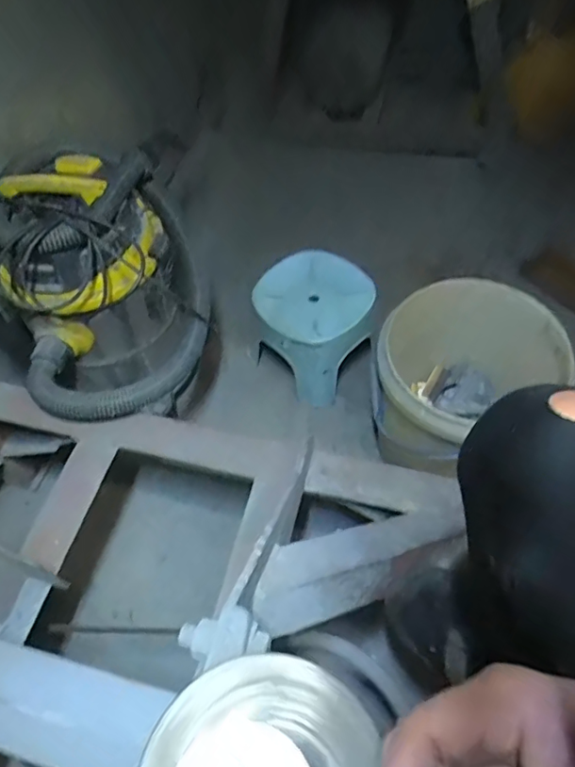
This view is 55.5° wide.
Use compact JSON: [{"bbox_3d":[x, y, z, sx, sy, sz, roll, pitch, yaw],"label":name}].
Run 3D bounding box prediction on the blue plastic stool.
[{"bbox_3d":[0.055,-0.118,1.095,0.206,0.209,0.209,-1,56,2],"label":"blue plastic stool"}]

